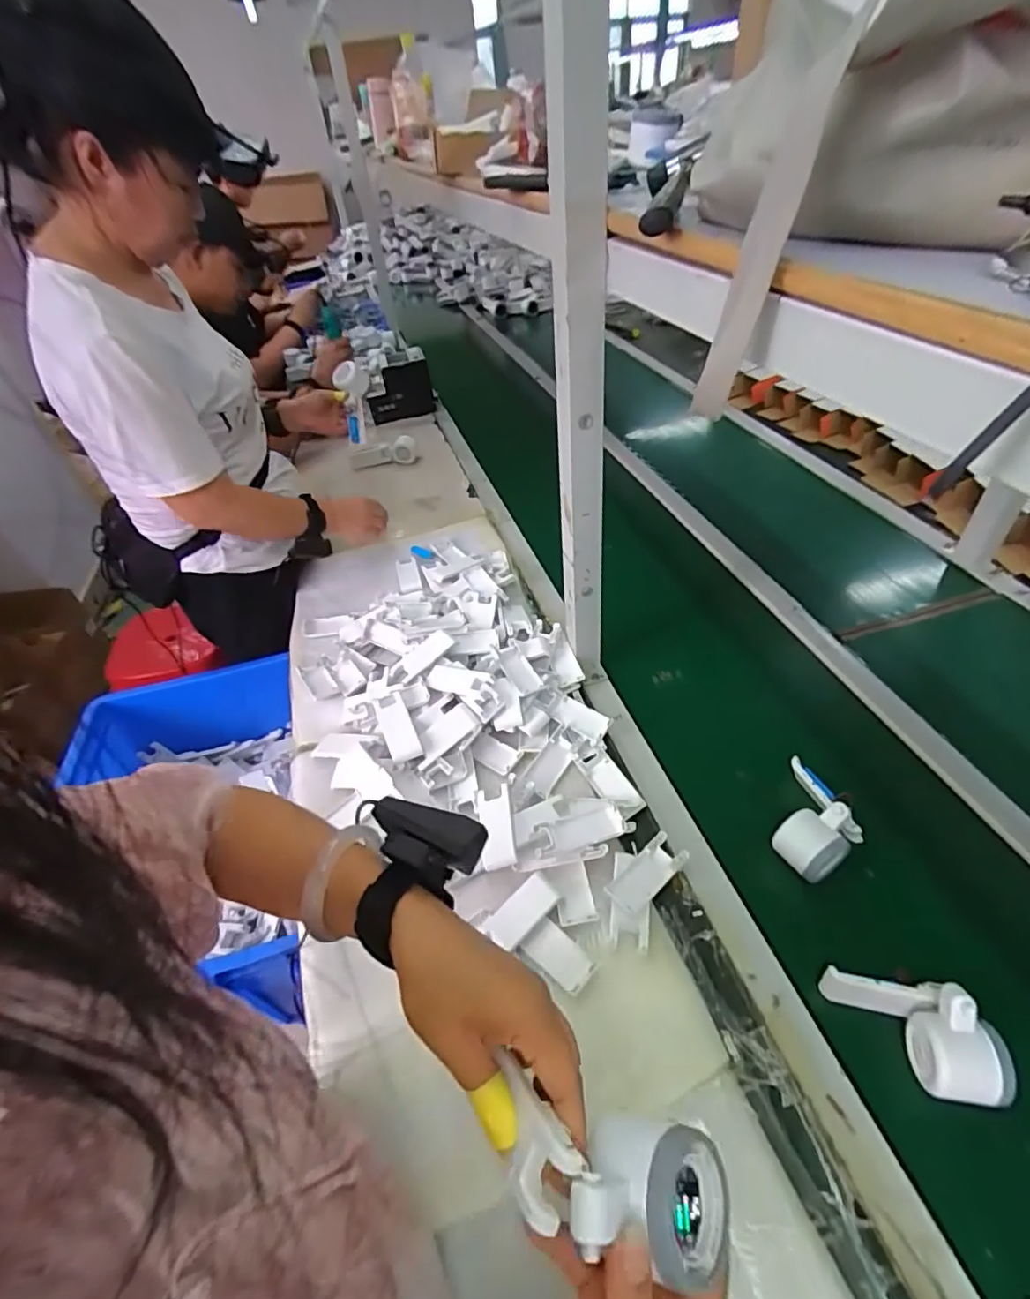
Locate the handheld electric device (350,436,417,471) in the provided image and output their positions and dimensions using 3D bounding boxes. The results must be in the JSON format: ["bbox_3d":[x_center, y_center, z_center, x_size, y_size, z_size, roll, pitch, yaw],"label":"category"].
[{"bbox_3d":[-0.329,-0.476,1.432,0.158,0.059,0.030,-9,42,15],"label":"handheld electric device"}]

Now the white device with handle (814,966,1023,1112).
[{"bbox_3d":[0.344,0.317,0.490,0.063,0.072,0.131,-28,48,-22],"label":"white device with handle"}]

